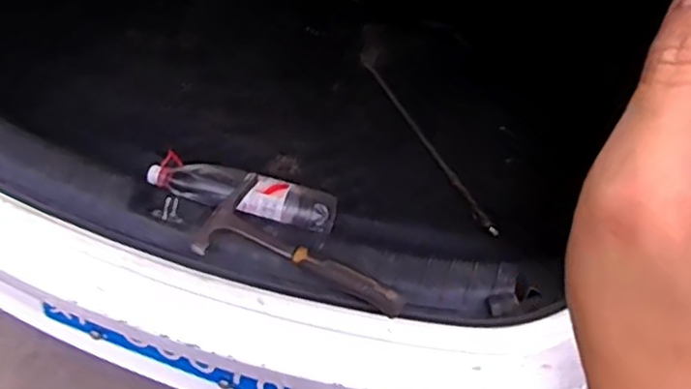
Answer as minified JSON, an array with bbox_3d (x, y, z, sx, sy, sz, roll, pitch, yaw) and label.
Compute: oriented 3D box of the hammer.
[{"bbox_3d":[-0.048,0.077,0.877,0.276,0.036,0.135,26,66,12],"label":"hammer"}]

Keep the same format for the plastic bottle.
[{"bbox_3d":[-0.176,0.003,1.139,0.317,0.095,0.089,16,64,8],"label":"plastic bottle"}]

